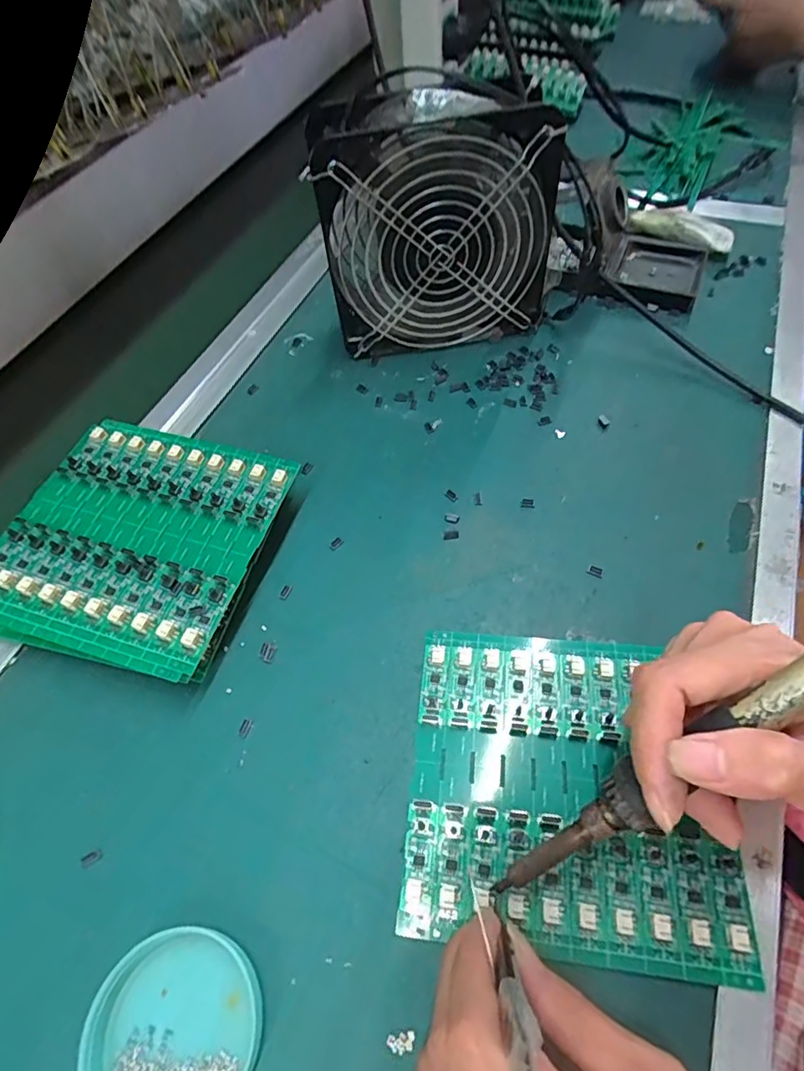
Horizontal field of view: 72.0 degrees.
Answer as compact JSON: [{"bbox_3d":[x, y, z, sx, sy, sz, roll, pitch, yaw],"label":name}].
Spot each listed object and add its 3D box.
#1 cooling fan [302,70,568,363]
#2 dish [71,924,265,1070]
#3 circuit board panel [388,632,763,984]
[{"bbox_3d":[0.024,-0.207,0.377,0.148,0.155,0.055,-7,57,-1],"label":"cooling fan"},{"bbox_3d":[-0.088,0.188,0.210,0.065,0.016,0.061,-2,57,3],"label":"dish"},{"bbox_3d":[0.074,0.110,0.254,0.135,0.006,0.135,3,56,8],"label":"circuit board panel"}]

